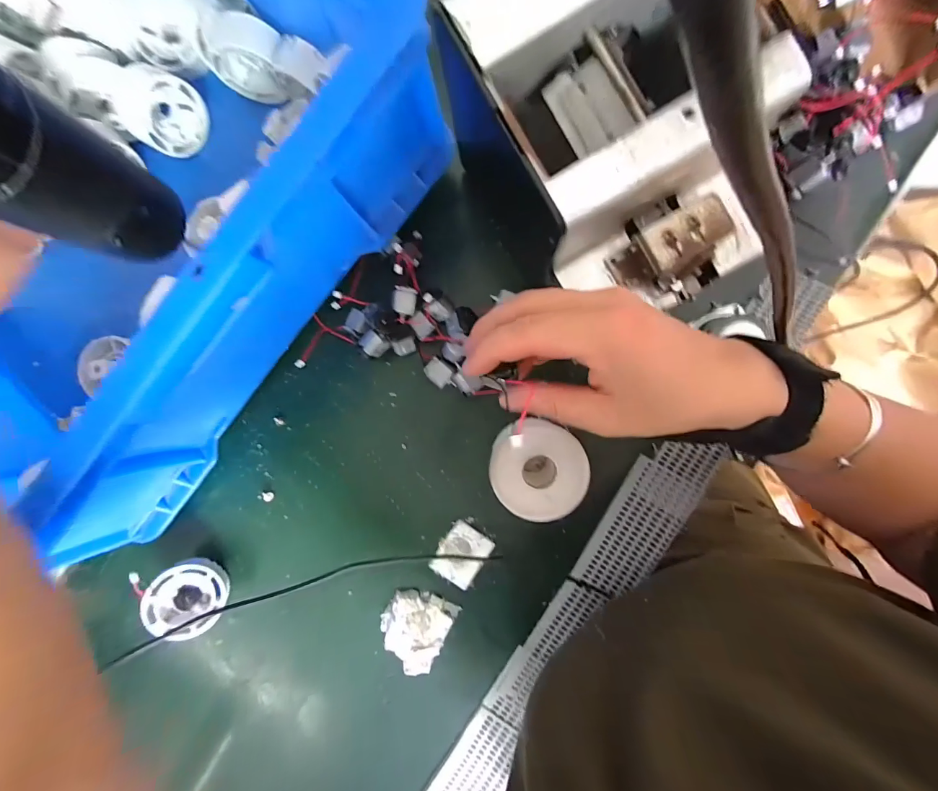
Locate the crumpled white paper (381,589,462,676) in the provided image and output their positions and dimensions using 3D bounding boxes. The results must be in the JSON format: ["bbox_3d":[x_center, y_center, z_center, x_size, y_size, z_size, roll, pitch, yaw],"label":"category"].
[{"bbox_3d":[-0.045,0.192,0.333,0.053,0.006,0.064,27,92,7],"label":"crumpled white paper"}]

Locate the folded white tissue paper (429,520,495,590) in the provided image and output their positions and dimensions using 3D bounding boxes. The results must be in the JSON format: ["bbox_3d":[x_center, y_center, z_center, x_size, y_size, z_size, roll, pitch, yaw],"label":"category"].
[{"bbox_3d":[-0.007,0.130,0.329,0.037,0.004,0.046,33,95,4],"label":"folded white tissue paper"}]

